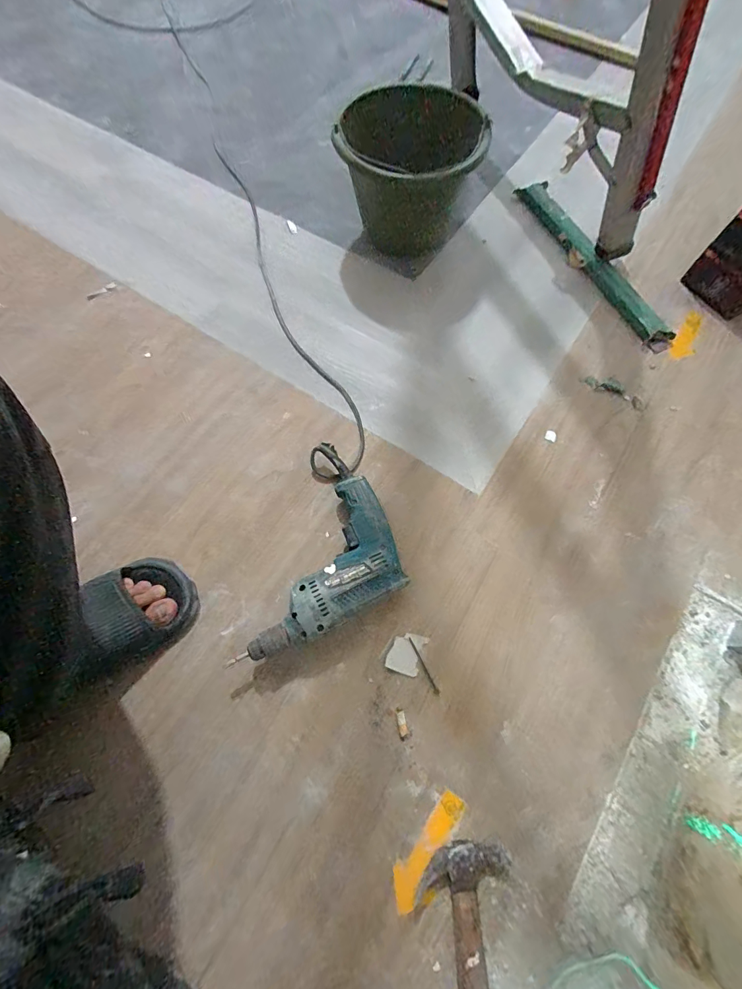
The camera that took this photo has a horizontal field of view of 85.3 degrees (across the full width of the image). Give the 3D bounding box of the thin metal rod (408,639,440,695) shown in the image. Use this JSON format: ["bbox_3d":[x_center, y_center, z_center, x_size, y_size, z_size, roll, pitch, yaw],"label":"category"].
[{"bbox_3d":[0.068,0.218,0.514,0.006,0.004,0.074,-24,71,-7],"label":"thin metal rod"}]

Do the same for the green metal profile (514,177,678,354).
[{"bbox_3d":[0.410,-0.437,0.746,0.062,0.017,0.436,-23,71,-7],"label":"green metal profile"}]

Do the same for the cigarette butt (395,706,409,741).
[{"bbox_3d":[0.038,0.277,0.487,0.011,0.004,0.036,-13,70,-3],"label":"cigarette butt"}]

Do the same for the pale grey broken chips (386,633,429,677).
[{"bbox_3d":[0.046,0.202,0.515,0.041,0.004,0.049,18,71,8],"label":"pale grey broken chips"}]

